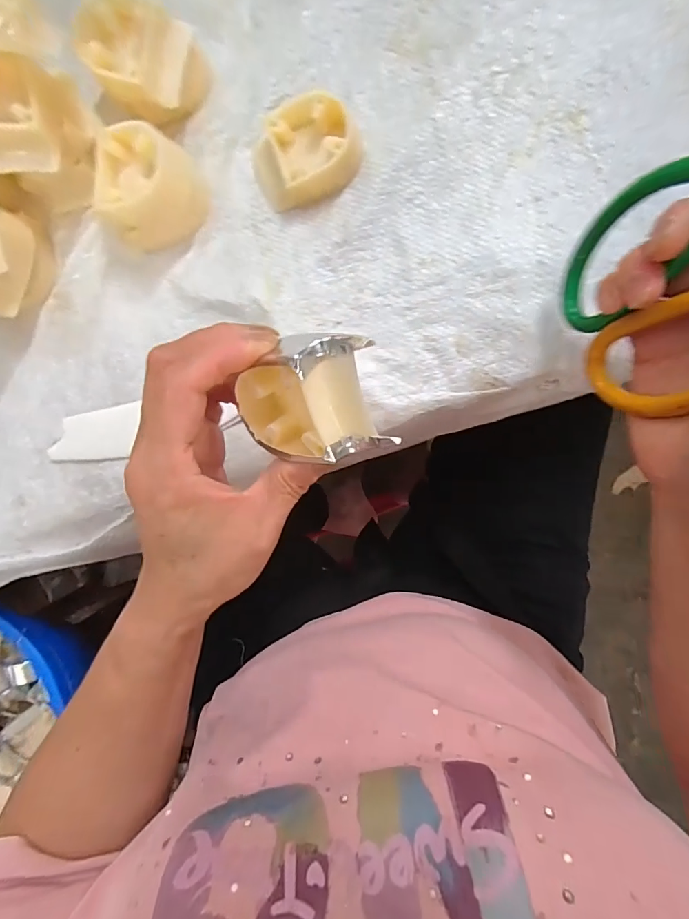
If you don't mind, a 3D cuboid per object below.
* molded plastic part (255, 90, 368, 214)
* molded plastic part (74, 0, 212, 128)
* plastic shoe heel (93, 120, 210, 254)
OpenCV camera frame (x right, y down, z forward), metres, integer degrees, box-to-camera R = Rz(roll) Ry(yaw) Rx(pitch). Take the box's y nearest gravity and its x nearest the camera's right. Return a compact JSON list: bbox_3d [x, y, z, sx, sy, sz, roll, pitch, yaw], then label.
[{"bbox_3d":[-0.022,-0.180,0.260,0.064,0.020,0.052,-18,87,6],"label":"molded plastic part"},{"bbox_3d":[-0.119,-0.233,0.262,0.062,0.040,0.055,2,90,7],"label":"molded plastic part"},{"bbox_3d":[-0.117,-0.161,0.259,0.060,0.044,0.054,-29,86,6],"label":"plastic shoe heel"}]

